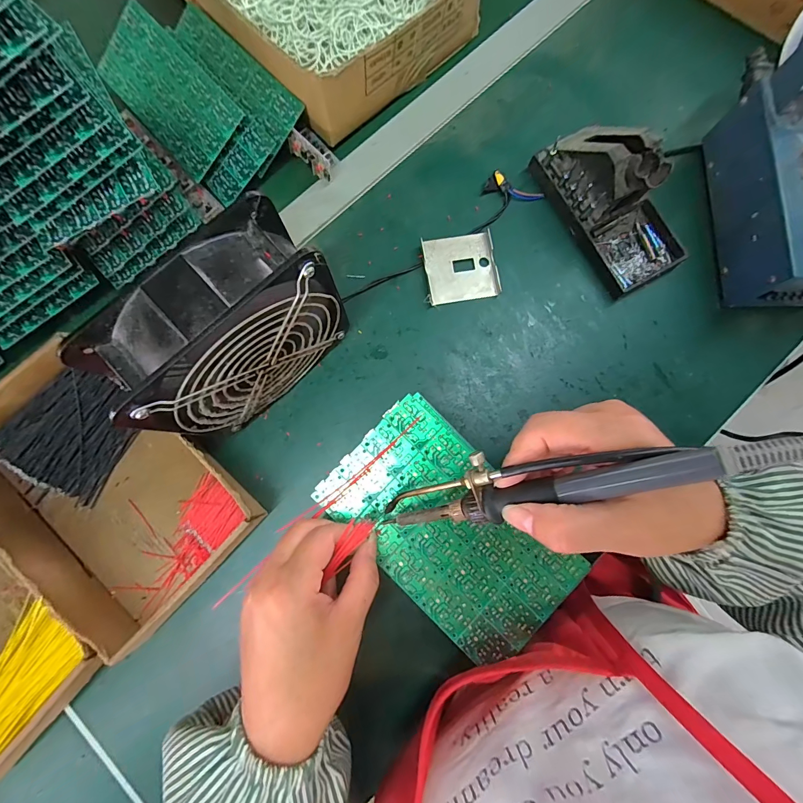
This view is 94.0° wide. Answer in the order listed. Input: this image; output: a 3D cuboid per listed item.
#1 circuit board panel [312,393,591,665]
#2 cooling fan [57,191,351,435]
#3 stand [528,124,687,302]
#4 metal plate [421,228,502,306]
[{"bbox_3d":[0.035,0.090,0.266,0.174,0.007,0.105,43,83,7],"label":"circuit board panel"},{"bbox_3d":[-0.115,-0.044,0.279,0.144,0.151,0.059,-39,84,-5],"label":"cooling fan"},{"bbox_3d":[0.200,-0.190,0.340,0.077,0.071,0.158,-27,83,-4],"label":"stand"},{"bbox_3d":[0.057,-0.130,0.362,0.068,0.012,0.064,-12,82,-2],"label":"metal plate"}]

